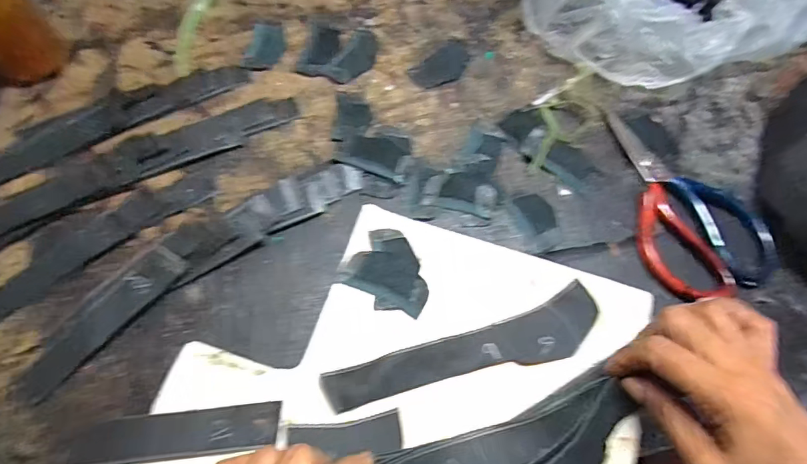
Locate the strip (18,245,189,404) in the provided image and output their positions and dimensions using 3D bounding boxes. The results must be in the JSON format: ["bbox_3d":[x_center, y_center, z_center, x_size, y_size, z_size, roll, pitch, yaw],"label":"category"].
[{"bbox_3d":[-0.214,0.062,0.326,0.033,0.007,0.127,42,76,1],"label":"strip"}]

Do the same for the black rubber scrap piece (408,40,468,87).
[{"bbox_3d":[0.039,-0.161,0.439,0.065,0.004,0.037,-41,72,-18],"label":"black rubber scrap piece"}]

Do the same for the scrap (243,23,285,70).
[{"bbox_3d":[-0.134,-0.183,0.445,0.034,0.004,0.060,7,65,2],"label":"scrap"}]

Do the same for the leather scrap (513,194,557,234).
[{"bbox_3d":[0.112,-0.017,0.380,0.024,0.004,0.036,-27,68,-13],"label":"leather scrap"}]

